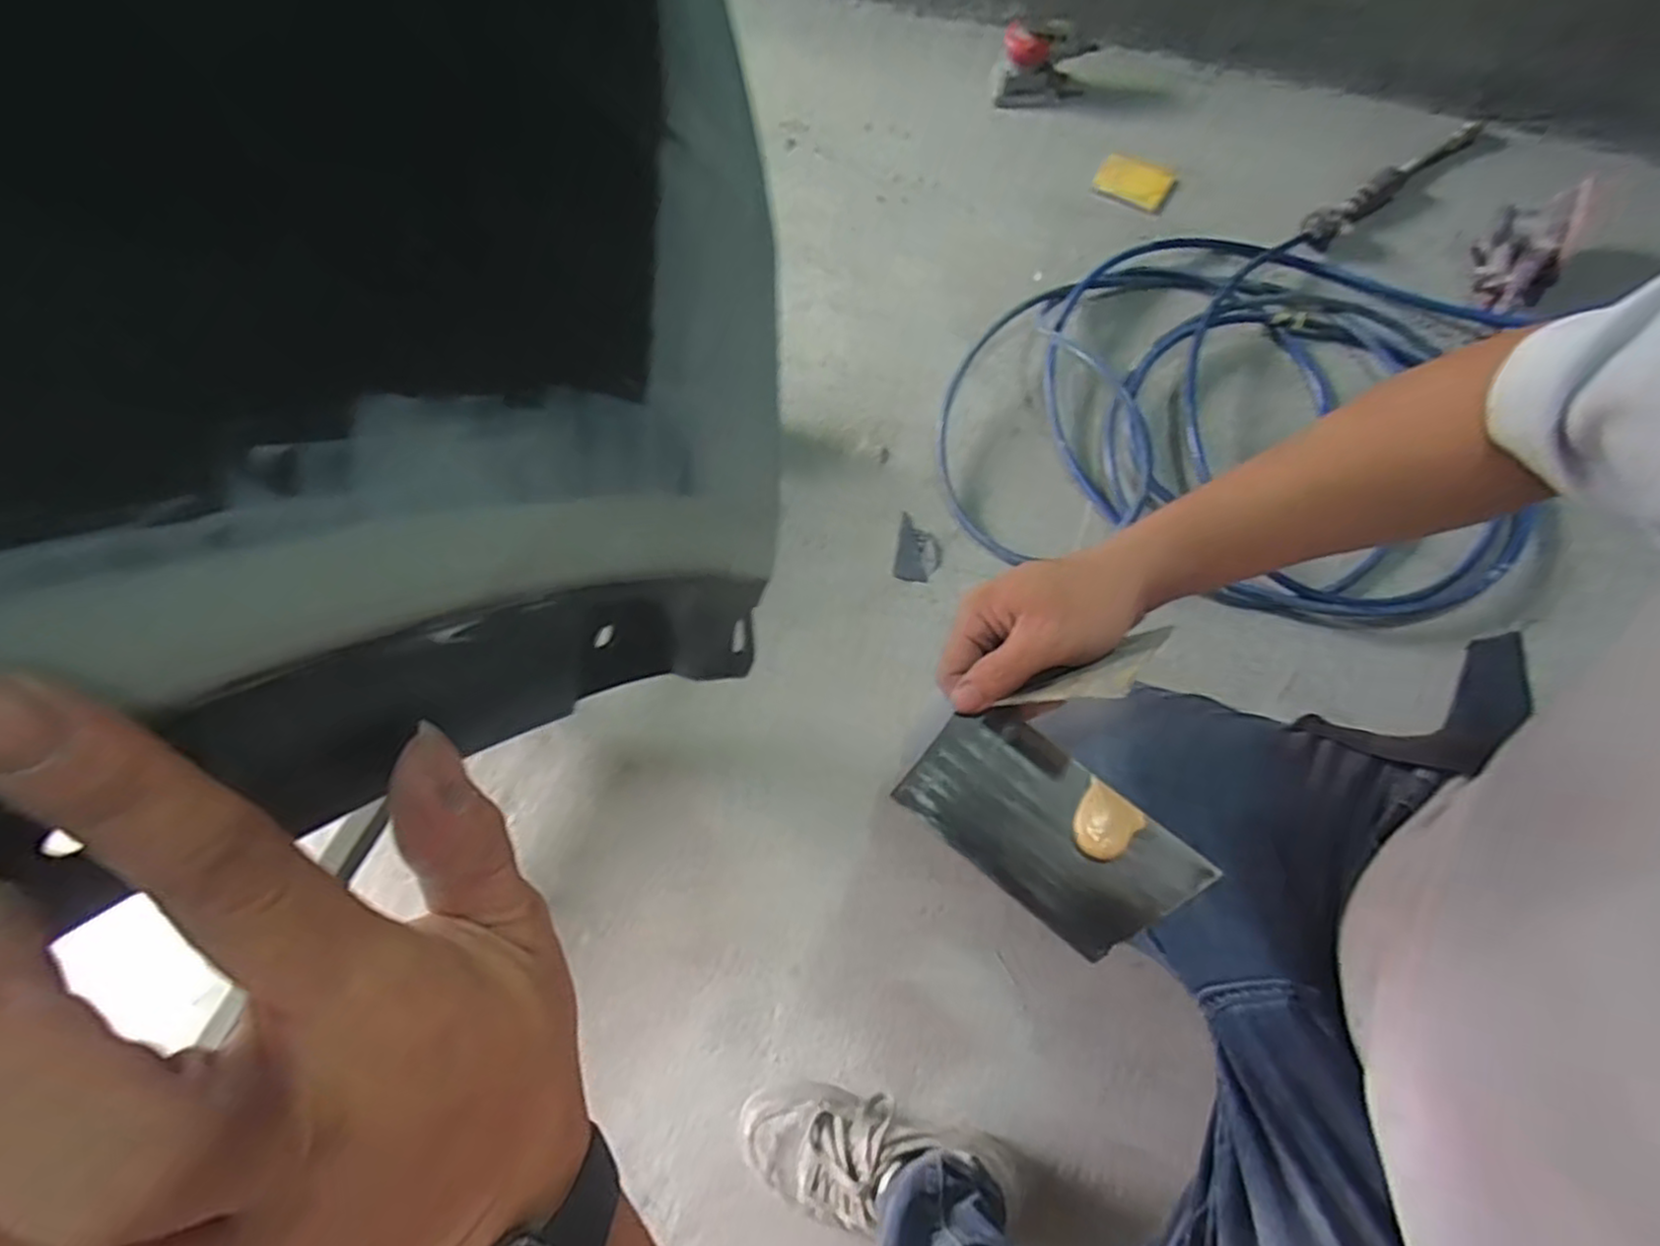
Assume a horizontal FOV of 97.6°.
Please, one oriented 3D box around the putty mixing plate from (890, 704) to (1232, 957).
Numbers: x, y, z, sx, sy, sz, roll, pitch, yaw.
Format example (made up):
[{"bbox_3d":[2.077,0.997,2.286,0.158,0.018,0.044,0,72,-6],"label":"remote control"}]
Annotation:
[{"bbox_3d":[0.110,0.104,0.365,0.139,0.009,0.073,39,79,12],"label":"putty mixing plate"}]

